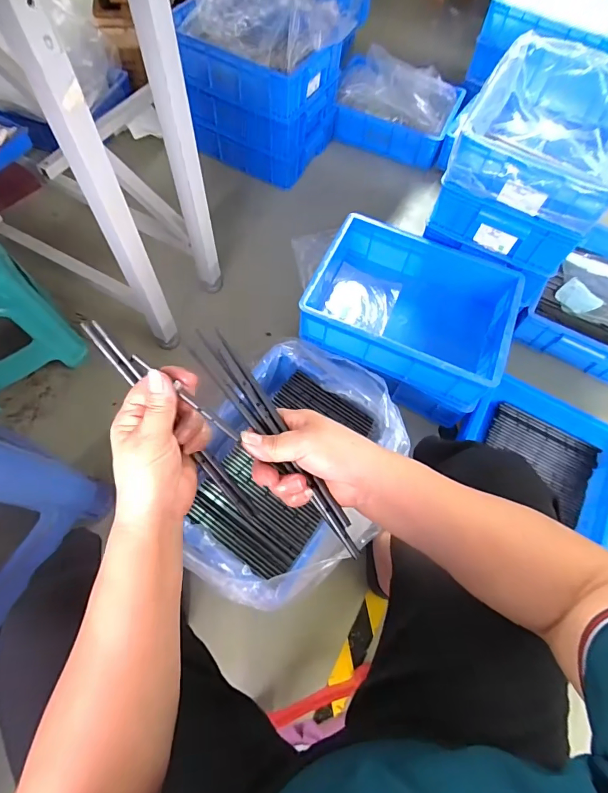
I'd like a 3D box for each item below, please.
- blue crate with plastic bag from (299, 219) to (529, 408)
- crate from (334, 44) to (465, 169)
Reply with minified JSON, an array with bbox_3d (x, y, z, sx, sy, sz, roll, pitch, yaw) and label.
[{"bbox_3d":[0.234,-0.199,0.901,0.407,0.124,0.346,24,66,8],"label":"blue crate with plastic bag"},{"bbox_3d":[0.324,-0.972,1.365,0.373,0.202,0.284,21,65,6],"label":"crate"}]

